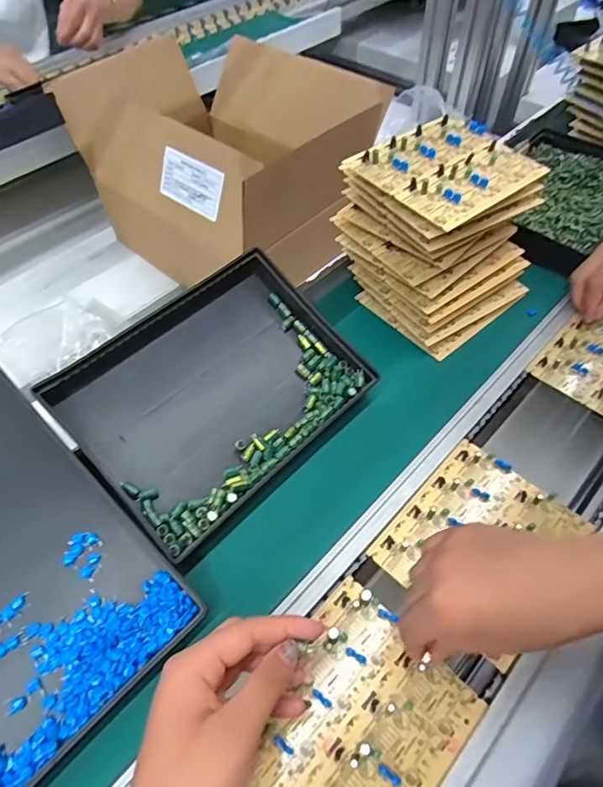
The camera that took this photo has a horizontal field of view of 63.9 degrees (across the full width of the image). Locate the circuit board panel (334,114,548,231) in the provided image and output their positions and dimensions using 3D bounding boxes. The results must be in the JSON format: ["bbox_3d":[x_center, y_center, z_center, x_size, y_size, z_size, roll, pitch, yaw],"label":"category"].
[{"bbox_3d":[0.127,-0.198,0.417,0.140,0.014,0.111,-35,61,-22],"label":"circuit board panel"}]

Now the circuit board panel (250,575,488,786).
[{"bbox_3d":[0.032,0.209,0.309,0.117,0.012,0.136,38,63,24],"label":"circuit board panel"}]

